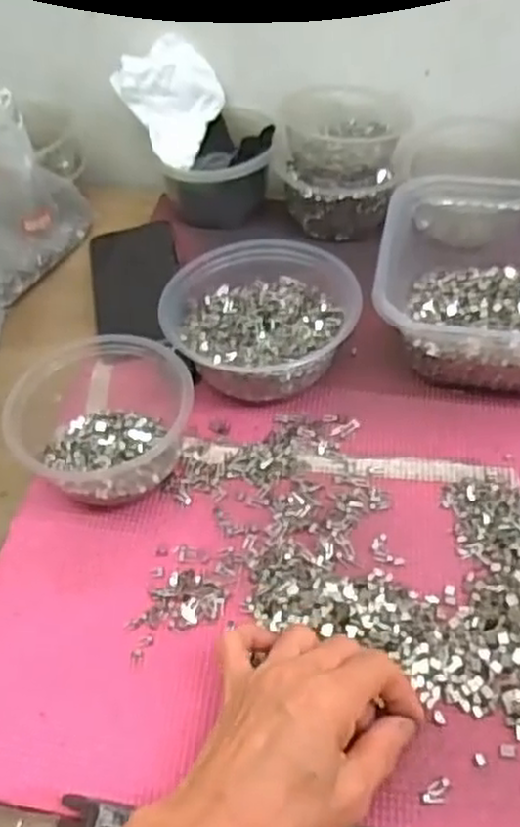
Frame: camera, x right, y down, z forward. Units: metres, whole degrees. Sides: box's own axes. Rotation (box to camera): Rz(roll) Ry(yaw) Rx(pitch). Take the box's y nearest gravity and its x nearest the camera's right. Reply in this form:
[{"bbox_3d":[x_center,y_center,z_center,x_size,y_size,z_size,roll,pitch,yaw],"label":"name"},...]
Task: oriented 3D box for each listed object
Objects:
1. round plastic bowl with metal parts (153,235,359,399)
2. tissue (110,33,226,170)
[{"bbox_3d":[-0.003,-0.067,0.534,0.124,0.067,0.114,-2,49,3],"label":"round plastic bowl with metal parts"},{"bbox_3d":[-0.080,-0.274,0.657,0.075,0.072,0.086,24,55,23],"label":"tissue"}]

